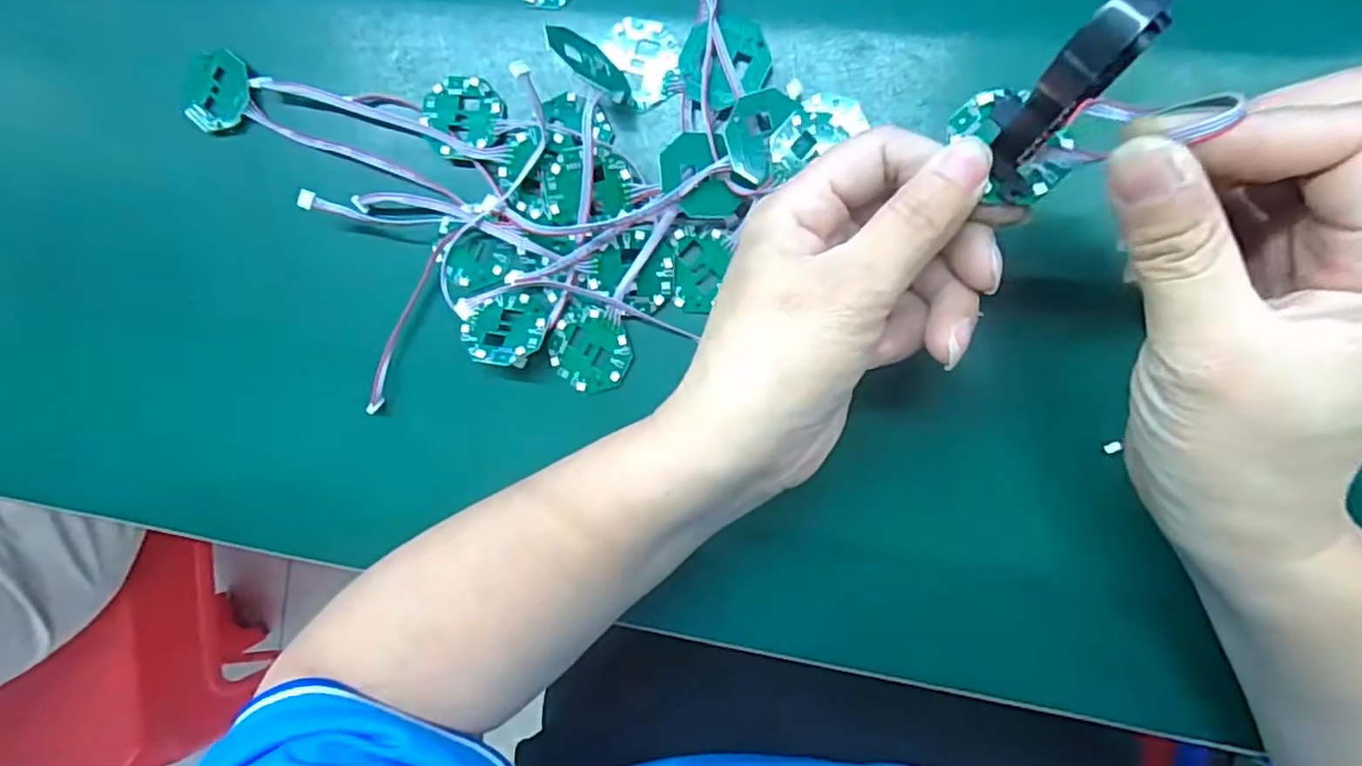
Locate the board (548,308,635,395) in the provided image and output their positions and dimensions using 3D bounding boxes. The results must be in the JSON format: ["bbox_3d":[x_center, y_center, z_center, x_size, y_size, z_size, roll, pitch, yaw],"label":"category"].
[{"bbox_3d":[-0.038,-0.013,0.280,0.033,0.005,0.034,0,92,9],"label":"board"}]

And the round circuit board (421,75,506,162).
[{"bbox_3d":[-0.091,-0.110,0.281,0.034,0.007,0.034,0,92,9],"label":"round circuit board"}]

